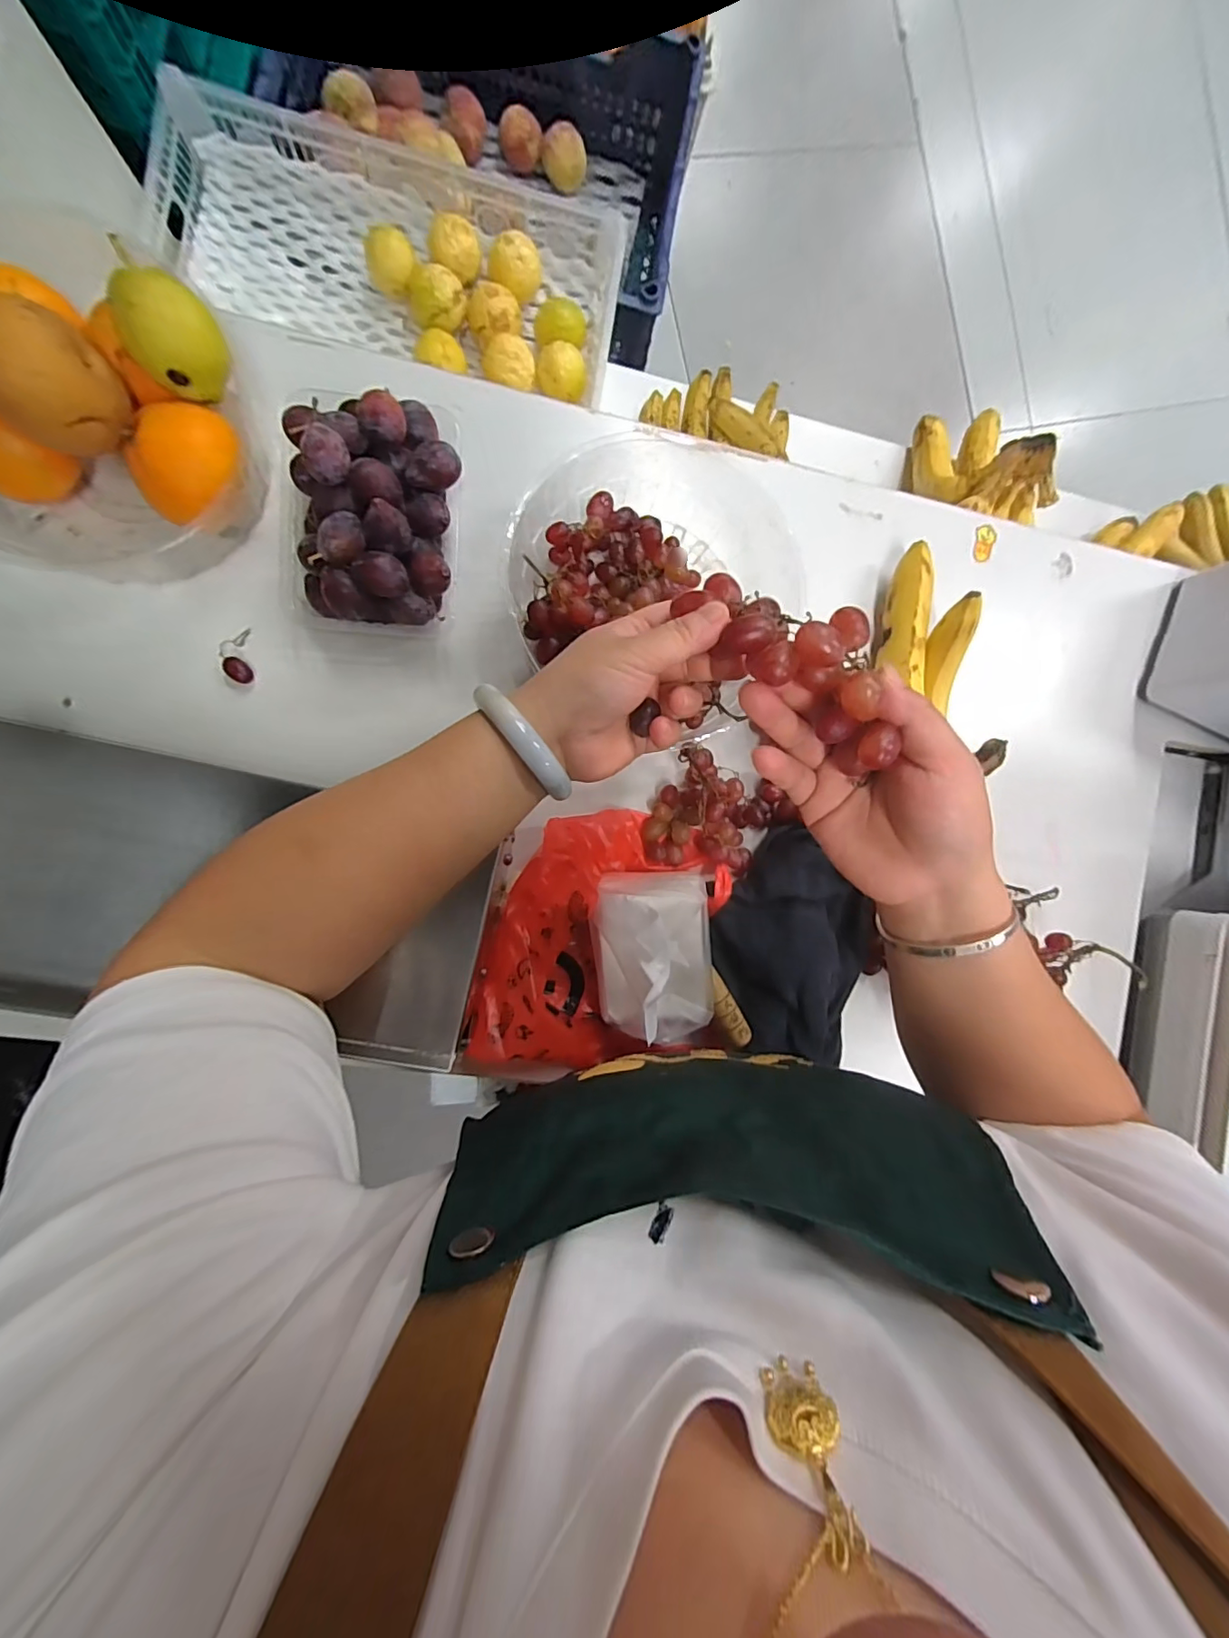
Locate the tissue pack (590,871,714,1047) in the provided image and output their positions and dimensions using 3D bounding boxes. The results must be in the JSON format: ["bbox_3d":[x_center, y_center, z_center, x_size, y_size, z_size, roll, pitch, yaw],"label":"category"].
[{"bbox_3d":[0.034,0.115,0.439,0.099,0.062,0.136,-2,91,-8],"label":"tissue pack"}]

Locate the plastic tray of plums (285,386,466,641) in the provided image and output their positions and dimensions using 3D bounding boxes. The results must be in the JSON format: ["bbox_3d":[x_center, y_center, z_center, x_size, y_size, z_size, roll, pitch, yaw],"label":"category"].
[{"bbox_3d":[-0.188,-0.237,0.411,0.129,0.091,0.164,4,90,-8],"label":"plastic tray of plums"}]

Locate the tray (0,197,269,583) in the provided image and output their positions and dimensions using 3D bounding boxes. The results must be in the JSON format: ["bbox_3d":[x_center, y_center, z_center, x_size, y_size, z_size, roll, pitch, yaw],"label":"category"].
[{"bbox_3d":[-0.392,-0.289,0.364,0.225,0.129,0.183,3,90,-8],"label":"tray"}]

